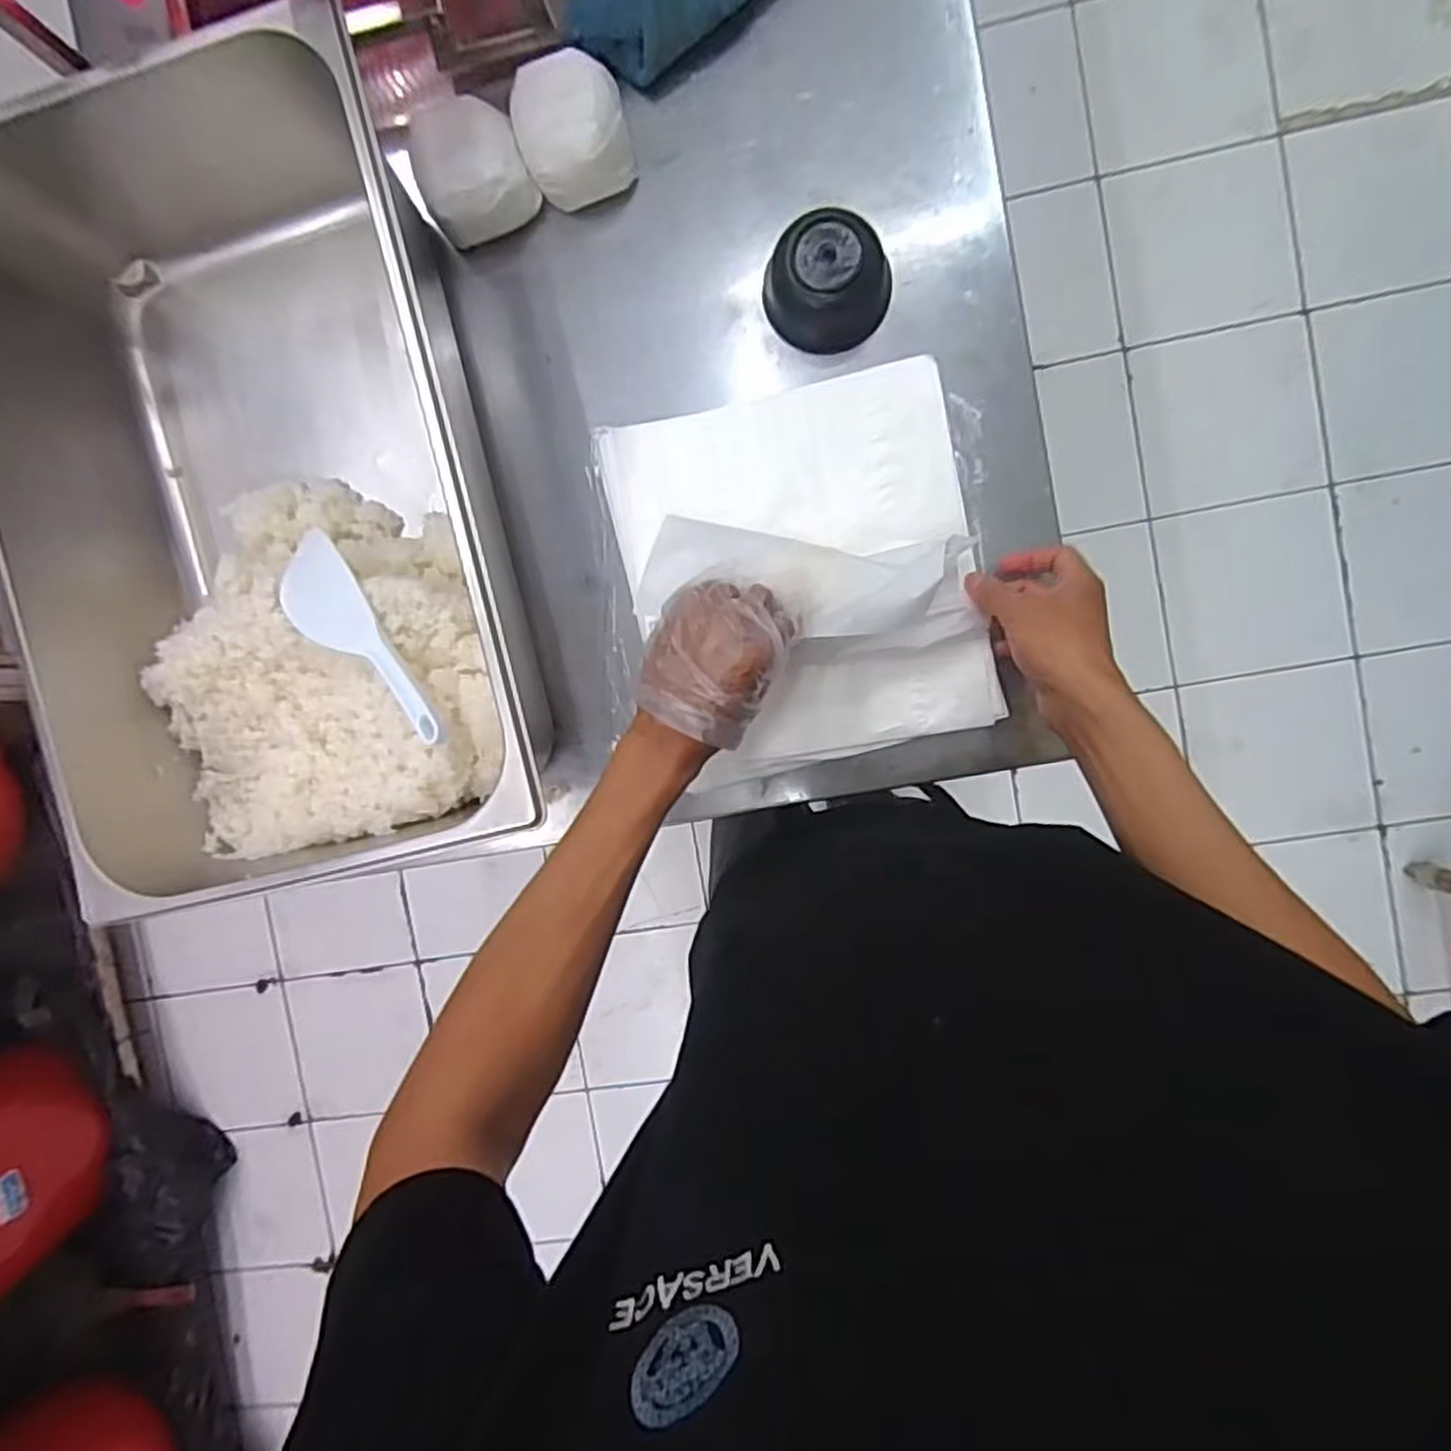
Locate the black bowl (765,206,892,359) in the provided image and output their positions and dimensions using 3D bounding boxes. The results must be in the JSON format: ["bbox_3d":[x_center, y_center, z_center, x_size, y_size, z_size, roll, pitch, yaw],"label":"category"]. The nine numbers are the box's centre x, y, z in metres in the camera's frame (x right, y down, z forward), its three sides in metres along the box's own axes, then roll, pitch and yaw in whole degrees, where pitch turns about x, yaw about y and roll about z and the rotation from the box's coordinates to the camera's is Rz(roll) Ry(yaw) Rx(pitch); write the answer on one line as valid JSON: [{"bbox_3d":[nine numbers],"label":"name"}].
[{"bbox_3d":[0.074,-0.322,0.555,0.088,0.049,0.078,4,93,6],"label":"black bowl"}]

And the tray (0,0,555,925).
[{"bbox_3d":[-0.318,-0.159,0.555,0.311,0.160,0.513,-14,91,7],"label":"tray"}]

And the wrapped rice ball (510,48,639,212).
[{"bbox_3d":[-0.111,-0.434,0.566,0.077,0.053,0.081,0,93,6],"label":"wrapped rice ball"}]

